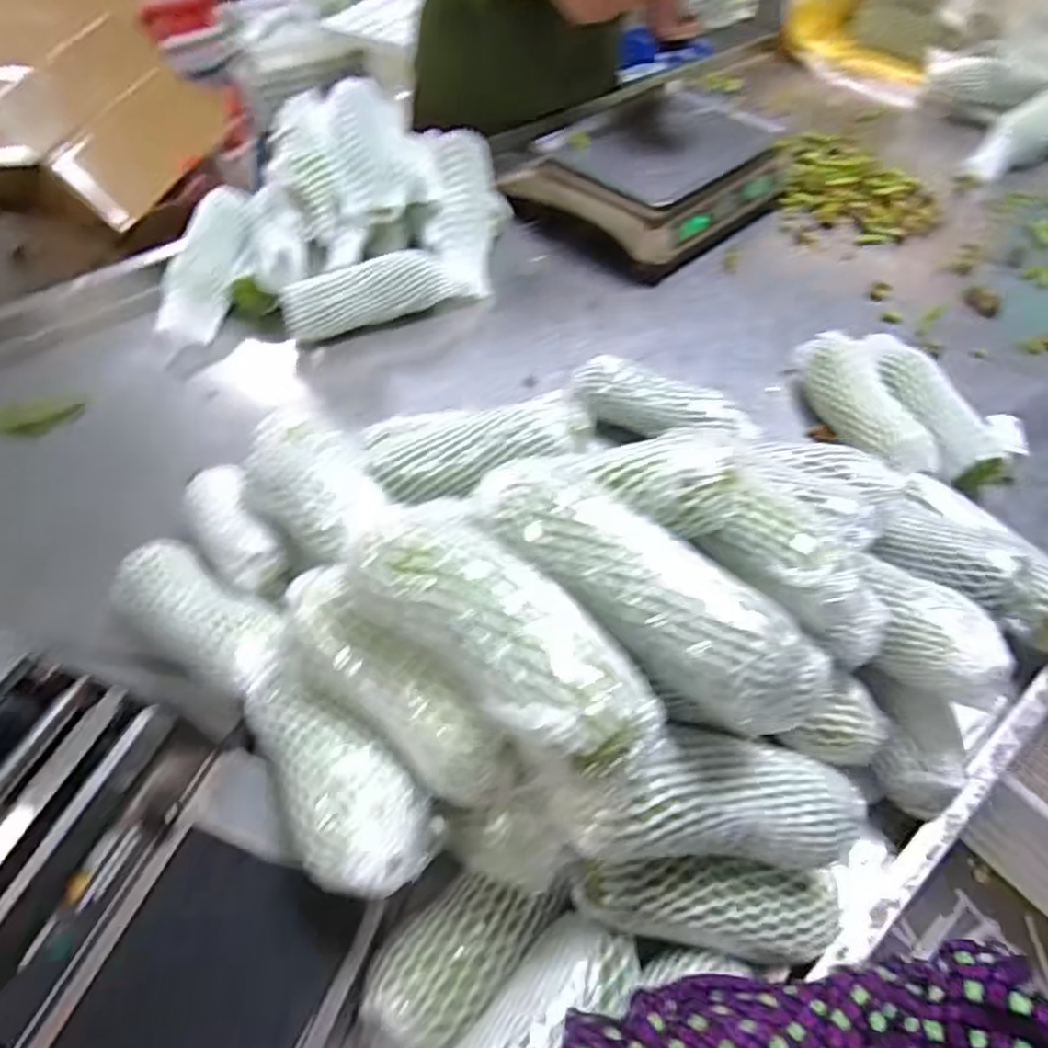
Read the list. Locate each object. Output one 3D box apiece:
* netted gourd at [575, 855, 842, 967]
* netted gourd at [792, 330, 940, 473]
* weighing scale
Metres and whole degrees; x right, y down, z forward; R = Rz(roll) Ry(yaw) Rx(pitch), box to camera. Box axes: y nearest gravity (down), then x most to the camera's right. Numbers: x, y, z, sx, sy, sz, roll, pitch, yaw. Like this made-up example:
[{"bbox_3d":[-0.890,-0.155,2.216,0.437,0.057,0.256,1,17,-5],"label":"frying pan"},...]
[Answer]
[{"bbox_3d":[0.129,0.255,0.457,0.189,0.053,0.055,13,52,-13],"label":"netted gourd"},{"bbox_3d":[0.393,-0.134,0.797,0.076,0.061,0.218,-10,55,-9],"label":"netted gourd"},{"bbox_3d":[0.199,-0.536,1.060,0.285,0.116,0.352,39,61,23],"label":"weighing scale"}]

